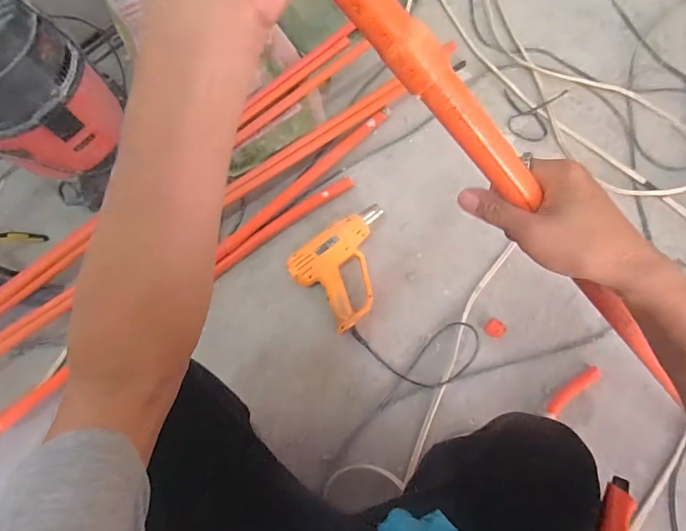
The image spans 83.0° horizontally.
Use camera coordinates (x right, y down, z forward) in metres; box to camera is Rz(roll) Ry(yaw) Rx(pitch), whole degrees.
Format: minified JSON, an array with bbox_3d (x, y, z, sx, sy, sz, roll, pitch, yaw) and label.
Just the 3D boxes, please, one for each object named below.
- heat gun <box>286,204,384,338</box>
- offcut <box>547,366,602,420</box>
[{"bbox_3d":[0.024,-0.002,0.797,0.234,0.070,0.183,-38,74,-9],"label":"heat gun"},{"bbox_3d":[0.426,0.234,0.720,0.129,0.026,0.025,-38,74,-9],"label":"offcut"}]

